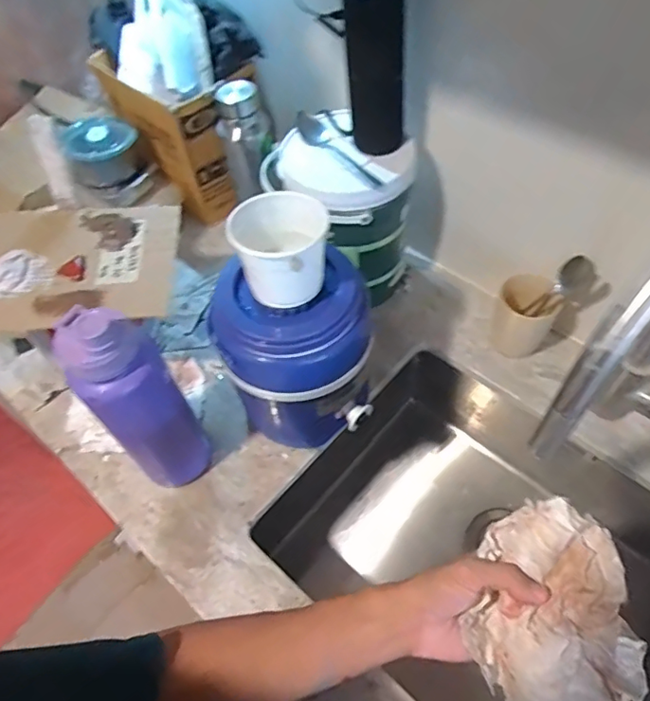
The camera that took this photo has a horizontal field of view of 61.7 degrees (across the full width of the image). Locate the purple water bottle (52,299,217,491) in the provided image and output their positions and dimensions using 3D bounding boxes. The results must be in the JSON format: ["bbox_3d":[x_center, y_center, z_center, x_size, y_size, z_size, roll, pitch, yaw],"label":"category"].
[{"bbox_3d":[-0.197,0.058,0.584,0.085,0.291,0.067,-40,61,-21],"label":"purple water bottle"}]

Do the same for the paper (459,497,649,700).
[{"bbox_3d":[0.172,0.213,0.424,0.113,0.094,0.168,-2,55,3],"label":"paper"}]

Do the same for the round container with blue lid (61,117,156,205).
[{"bbox_3d":[-0.326,-0.290,0.836,0.105,0.092,0.106,-2,55,3],"label":"round container with blue lid"}]

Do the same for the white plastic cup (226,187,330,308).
[{"bbox_3d":[-0.042,-0.095,0.542,0.093,0.090,0.086,-12,55,-4],"label":"white plastic cup"}]

